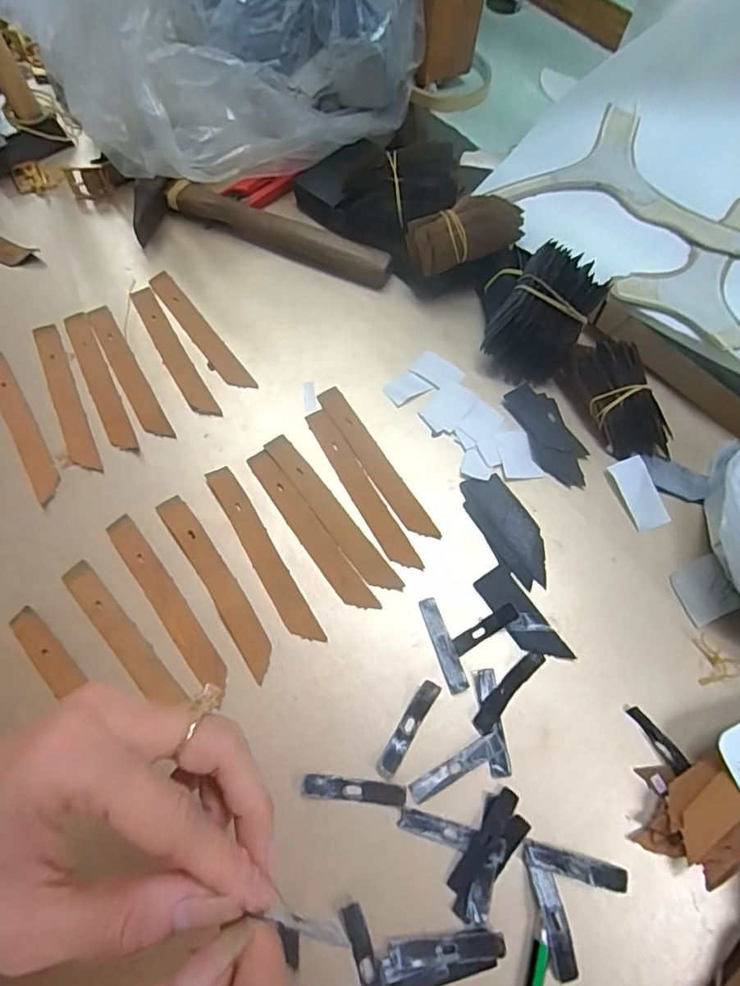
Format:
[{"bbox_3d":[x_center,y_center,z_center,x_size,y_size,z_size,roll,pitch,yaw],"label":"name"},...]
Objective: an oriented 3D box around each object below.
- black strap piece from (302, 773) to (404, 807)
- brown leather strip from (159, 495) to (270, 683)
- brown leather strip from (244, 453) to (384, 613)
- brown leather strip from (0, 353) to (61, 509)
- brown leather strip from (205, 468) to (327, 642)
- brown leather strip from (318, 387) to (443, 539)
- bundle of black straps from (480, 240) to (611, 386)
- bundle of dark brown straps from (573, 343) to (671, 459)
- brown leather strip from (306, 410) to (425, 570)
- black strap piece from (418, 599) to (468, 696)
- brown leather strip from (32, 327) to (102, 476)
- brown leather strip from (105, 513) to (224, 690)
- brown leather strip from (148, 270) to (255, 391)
[{"bbox_3d":[-0.008,0.153,0.267,0.052,0.005,0.011,5,67,0],"label":"black strap piece"},{"bbox_3d":[-0.091,0.052,0.309,0.018,0.004,0.122,-32,71,-14],"label":"brown leather strip"},{"bbox_3d":[-0.038,0.023,0.325,0.018,0.005,0.123,-34,72,-15],"label":"brown leather strip"},{"bbox_3d":[-0.233,-0.046,0.347,0.017,0.004,0.125,-30,71,-14],"label":"brown leather strip"},{"bbox_3d":[-0.067,0.037,0.318,0.017,0.004,0.125,-30,71,-13],"label":"brown leather strip"},{"bbox_3d":[0.003,-0.020,0.344,0.017,0.004,0.126,-30,71,-13],"label":"brown leather strip"},{"bbox_3d":[0.112,-0.120,0.354,0.069,0.062,0.066,34,70,12],"label":"bundle of black straps"},{"bbox_3d":[0.165,-0.066,0.347,0.041,0.032,0.088,-17,68,-8],"label":"bundle of dark brown straps"},{"bbox_3d":[-0.006,-0.004,0.335,0.017,0.004,0.125,-28,70,-13],"label":"brown leather strip"},{"bbox_3d":[0.042,0.087,0.297,0.012,0.005,0.053,-16,68,-8],"label":"black strap piece"},{"bbox_3d":[-0.208,-0.065,0.355,0.018,0.007,0.123,-23,69,-11],"label":"brown leather strip"},{"bbox_3d":[-0.120,0.064,0.307,0.018,0.004,0.117,-35,76,-14],"label":"brown leather strip"},{"bbox_3d":[-0.125,-0.119,0.382,0.017,0.004,0.125,-35,72,-15],"label":"brown leather strip"}]

